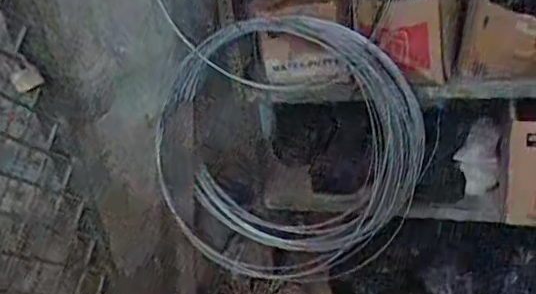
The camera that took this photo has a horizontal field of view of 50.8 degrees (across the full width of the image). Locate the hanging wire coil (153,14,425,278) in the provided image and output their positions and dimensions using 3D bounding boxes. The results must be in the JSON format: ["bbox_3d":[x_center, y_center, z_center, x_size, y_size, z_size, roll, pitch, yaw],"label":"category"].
[{"bbox_3d":[0.052,0.019,1.493,0.689,0.698,0.244,5,27,15],"label":"hanging wire coil"}]

